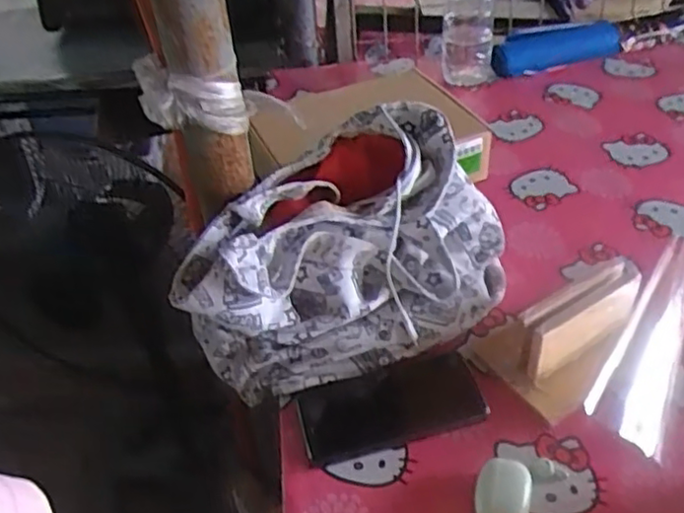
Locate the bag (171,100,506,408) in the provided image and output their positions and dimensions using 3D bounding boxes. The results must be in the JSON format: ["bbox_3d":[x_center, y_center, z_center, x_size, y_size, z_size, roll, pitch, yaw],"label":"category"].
[{"bbox_3d":[0.001,-0.009,0.661,0.317,0.166,0.187,-16,42,-11],"label":"bag"}]

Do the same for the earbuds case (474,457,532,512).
[{"bbox_3d":[0.127,0.188,0.528,0.042,0.020,0.055,6,42,13],"label":"earbuds case"}]

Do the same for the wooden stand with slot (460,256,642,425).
[{"bbox_3d":[0.208,0.061,0.625,0.147,0.077,0.115,-28,46,-24],"label":"wooden stand with slot"}]

